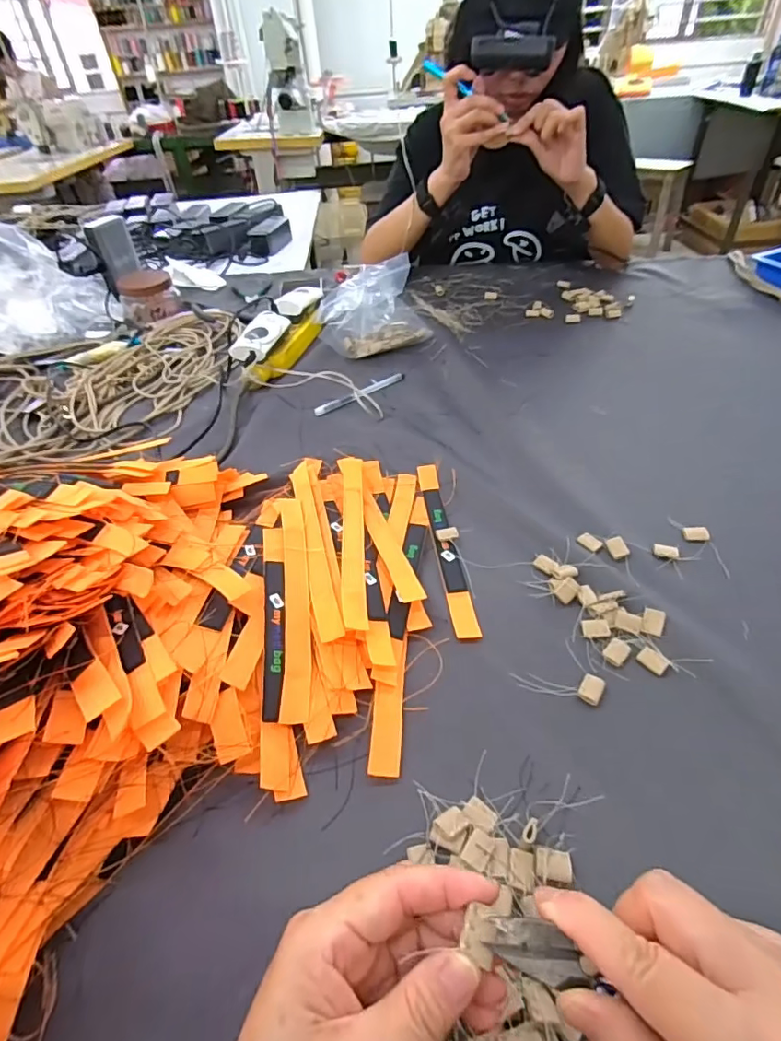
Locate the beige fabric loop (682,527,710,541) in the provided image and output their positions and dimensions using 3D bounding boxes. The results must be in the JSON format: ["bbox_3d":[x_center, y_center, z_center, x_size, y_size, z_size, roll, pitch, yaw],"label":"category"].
[{"bbox_3d":[0.285,0.013,0.478,0.022,0.010,0.012,5,45,11],"label":"beige fabric loop"}]

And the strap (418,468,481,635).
[{"bbox_3d":[0.052,0.018,0.495,0.021,0.006,0.222,-7,44,-2],"label":"strap"}]

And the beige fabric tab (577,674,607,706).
[{"bbox_3d":[0.147,0.123,0.377,0.016,0.004,0.022,21,50,25],"label":"beige fabric tab"}]

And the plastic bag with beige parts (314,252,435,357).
[{"bbox_3d":[-0.026,-0.314,0.761,0.157,0.113,0.079,-17,45,-11],"label":"plastic bag with beige parts"}]

